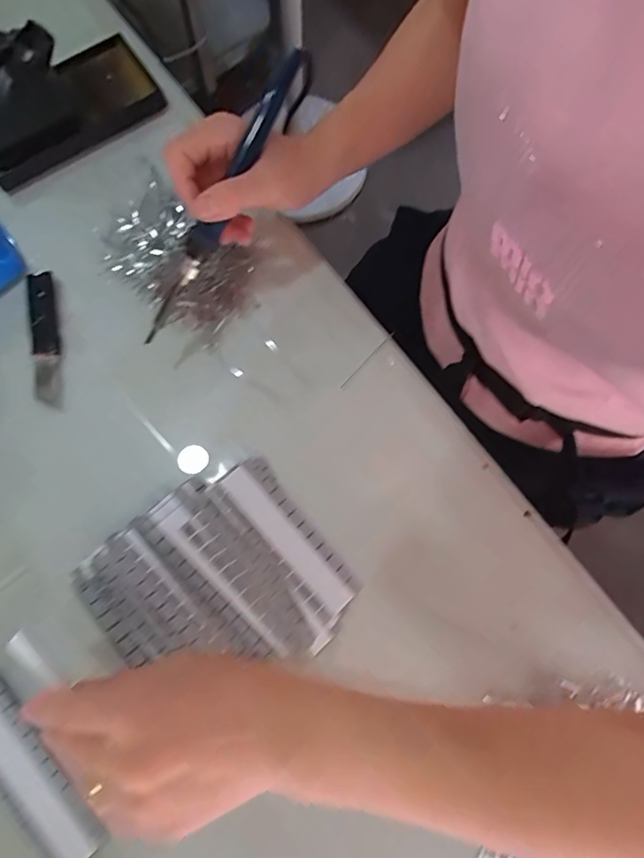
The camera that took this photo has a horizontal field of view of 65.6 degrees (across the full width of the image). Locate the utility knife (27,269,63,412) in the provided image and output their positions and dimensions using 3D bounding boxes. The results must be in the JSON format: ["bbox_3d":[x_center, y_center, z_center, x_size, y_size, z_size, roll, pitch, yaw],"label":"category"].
[{"bbox_3d":[-0.219,-0.071,0.394,0.020,0.011,0.109,-7,77,-2],"label":"utility knife"}]

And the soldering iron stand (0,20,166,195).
[{"bbox_3d":[-0.221,-0.278,0.405,0.158,0.069,0.075,-34,79,-7],"label":"soldering iron stand"}]

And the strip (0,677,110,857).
[{"bbox_3d":[-0.197,0.228,0.329,0.043,0.009,0.132,-41,80,-9],"label":"strip"}]

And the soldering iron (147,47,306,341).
[{"bbox_3d":[-0.067,-0.159,0.344,0.018,0.020,0.220,33,97,7],"label":"soldering iron"}]

